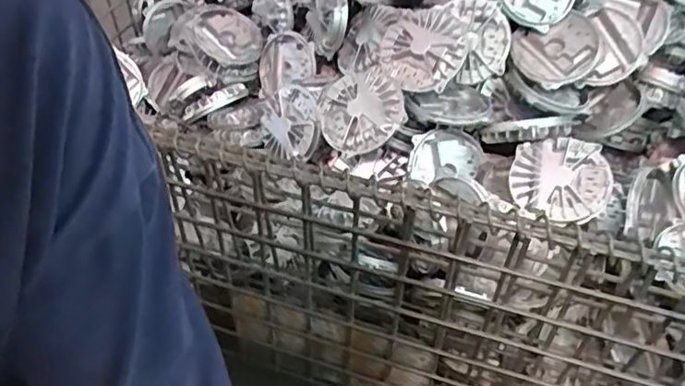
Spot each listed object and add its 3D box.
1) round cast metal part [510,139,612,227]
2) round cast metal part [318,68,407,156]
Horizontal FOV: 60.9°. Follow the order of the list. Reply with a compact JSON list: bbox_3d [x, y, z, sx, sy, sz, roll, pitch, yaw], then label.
[{"bbox_3d":[0.242,-0.015,0.648,0.103,0.027,0.094,-5,66,11],"label":"round cast metal part"},{"bbox_3d":[0.019,-0.103,0.732,0.104,0.021,0.113,-10,66,25],"label":"round cast metal part"}]

